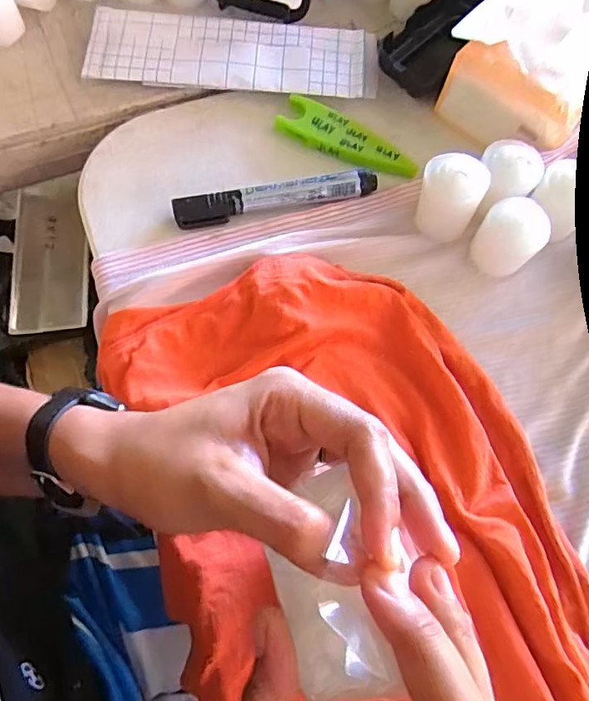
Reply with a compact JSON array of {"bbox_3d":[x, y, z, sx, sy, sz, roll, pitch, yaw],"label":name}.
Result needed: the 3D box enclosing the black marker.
[{"bbox_3d":[-0.011,-0.102,0.338,0.136,0.012,0.018,-12,71,-6],"label":"black marker"}]

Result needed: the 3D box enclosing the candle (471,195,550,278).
[{"bbox_3d":[0.136,-0.073,0.320,0.036,0.044,0.035,1,70,-2],"label":"candle"}]

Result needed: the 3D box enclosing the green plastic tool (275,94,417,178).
[{"bbox_3d":[0.036,-0.146,0.361,0.102,0.009,0.033,34,85,4],"label":"green plastic tool"}]

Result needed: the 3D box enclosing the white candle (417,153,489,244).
[{"bbox_3d":[0.098,-0.098,0.322,0.037,0.047,0.031,22,71,6],"label":"white candle"}]

